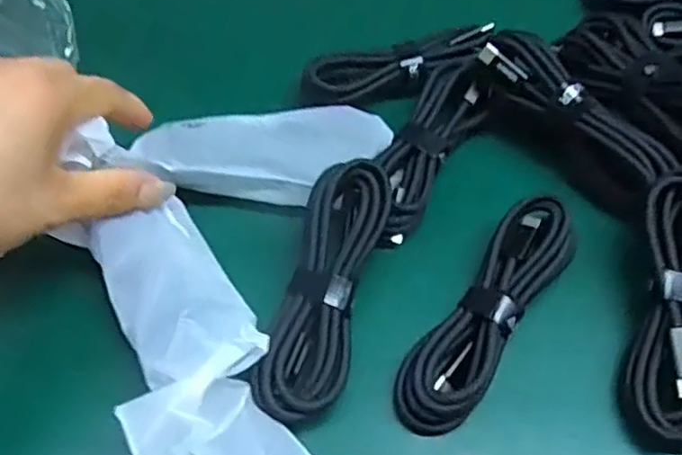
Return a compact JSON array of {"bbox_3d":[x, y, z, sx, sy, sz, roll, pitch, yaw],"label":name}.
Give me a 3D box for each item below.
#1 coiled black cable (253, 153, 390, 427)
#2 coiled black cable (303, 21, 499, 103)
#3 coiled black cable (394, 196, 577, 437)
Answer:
[{"bbox_3d":[-0.006,0.024,0.275,0.032,0.014,0.109,13,69,11],"label":"coiled black cable"},{"bbox_3d":[0.031,-0.088,0.356,0.104,0.019,0.017,-18,56,-10],"label":"coiled black cable"},{"bbox_3d":[0.062,0.033,0.277,0.030,0.018,0.113,30,61,21],"label":"coiled black cable"}]

